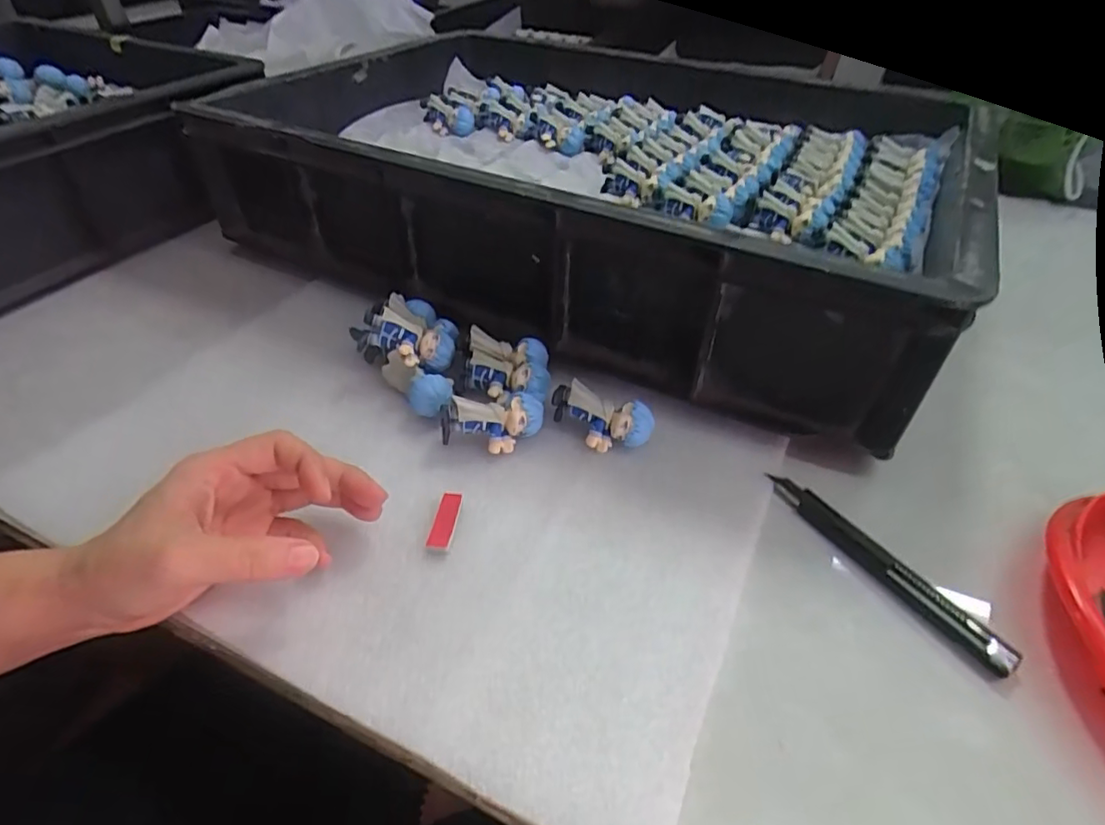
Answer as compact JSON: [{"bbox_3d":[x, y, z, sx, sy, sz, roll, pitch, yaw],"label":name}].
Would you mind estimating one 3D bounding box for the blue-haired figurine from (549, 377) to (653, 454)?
[{"bbox_3d":[0.029,0.004,0.363,0.063,0.031,0.023,18,45,17],"label":"blue-haired figurine"}]

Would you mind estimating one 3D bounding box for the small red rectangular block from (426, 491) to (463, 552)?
[{"bbox_3d":[-0.058,0.058,0.322,0.011,0.006,0.039,5,42,4],"label":"small red rectangular block"}]

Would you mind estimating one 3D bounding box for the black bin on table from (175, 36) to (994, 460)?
[{"bbox_3d":[0.033,-0.229,0.534,0.557,0.114,0.449,19,45,18],"label":"black bin on table"}]

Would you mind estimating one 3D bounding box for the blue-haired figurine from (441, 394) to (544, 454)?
[{"bbox_3d":[-0.036,0.006,0.360,0.062,0.029,0.025,-9,43,-12],"label":"blue-haired figurine"}]

